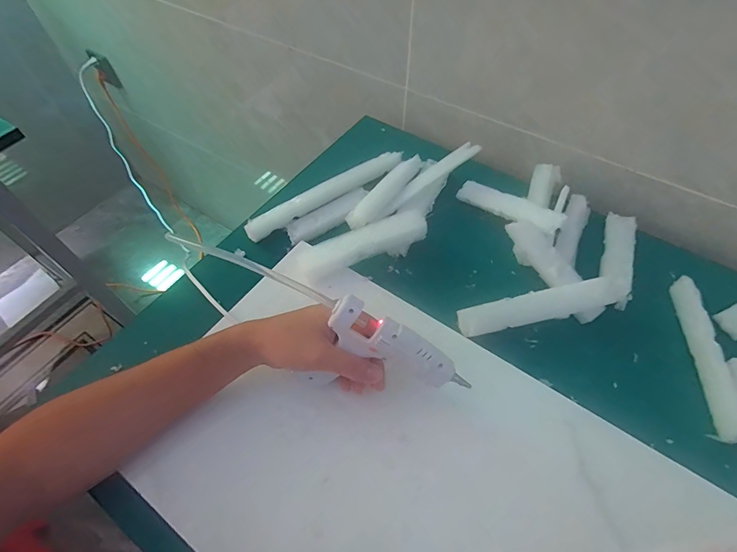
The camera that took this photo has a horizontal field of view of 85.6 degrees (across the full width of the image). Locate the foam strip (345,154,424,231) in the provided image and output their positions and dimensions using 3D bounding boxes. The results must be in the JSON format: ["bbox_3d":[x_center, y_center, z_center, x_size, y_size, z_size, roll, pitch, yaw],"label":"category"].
[{"bbox_3d":[0.023,-0.113,0.532,0.033,0.014,0.155,30,62,19],"label":"foam strip"}]

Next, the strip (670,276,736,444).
[{"bbox_3d":[0.356,0.080,0.417,0.024,0.016,0.175,8,57,6],"label":"strip"}]

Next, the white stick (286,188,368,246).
[{"bbox_3d":[-0.051,-0.080,0.531,0.123,0.013,0.034,-32,62,-19],"label":"white stick"}]

